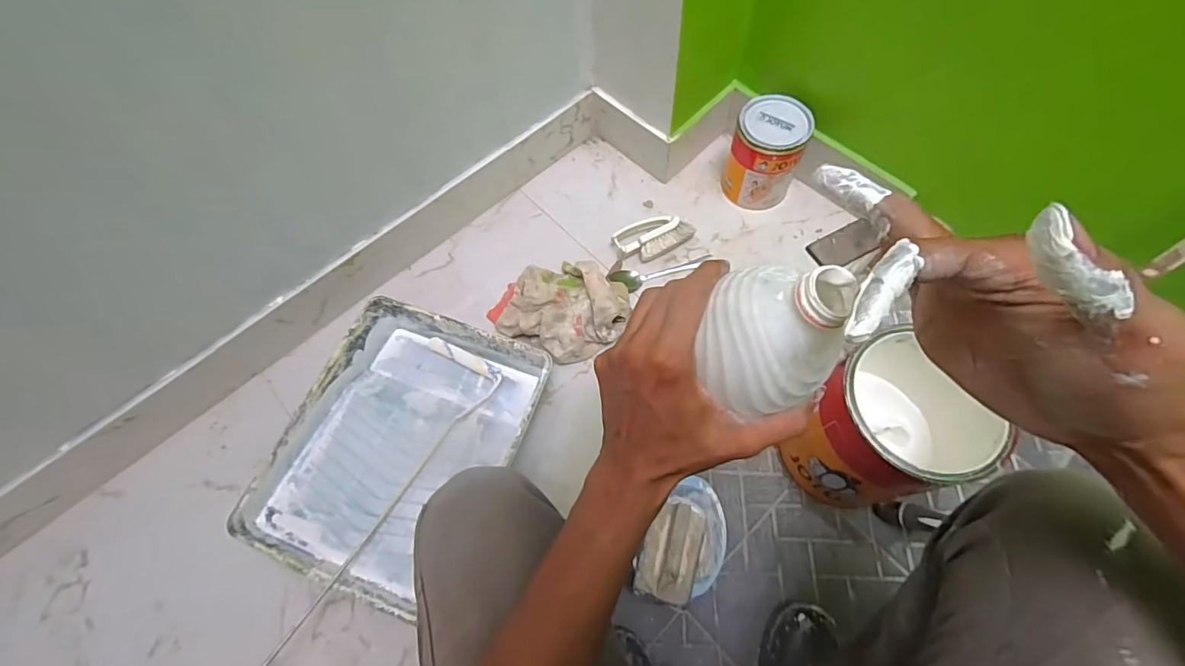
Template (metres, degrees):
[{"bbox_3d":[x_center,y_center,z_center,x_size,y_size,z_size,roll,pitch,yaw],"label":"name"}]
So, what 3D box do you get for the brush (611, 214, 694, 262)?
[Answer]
[{"bbox_3d":[0.099,-0.148,0.803,0.129,0.042,0.062,-13,65,-3],"label":"brush"}]

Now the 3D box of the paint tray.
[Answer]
[{"bbox_3d":[-0.241,0.145,0.662,0.281,0.072,0.336,18,68,11],"label":"paint tray"}]

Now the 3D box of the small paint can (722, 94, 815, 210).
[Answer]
[{"bbox_3d":[0.271,-0.277,0.796,0.108,0.137,0.105,24,69,13],"label":"small paint can"}]

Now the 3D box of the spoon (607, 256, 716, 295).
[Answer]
[{"bbox_3d":[0.108,-0.092,0.784,0.175,0.025,0.033,-14,65,-18],"label":"spoon"}]

